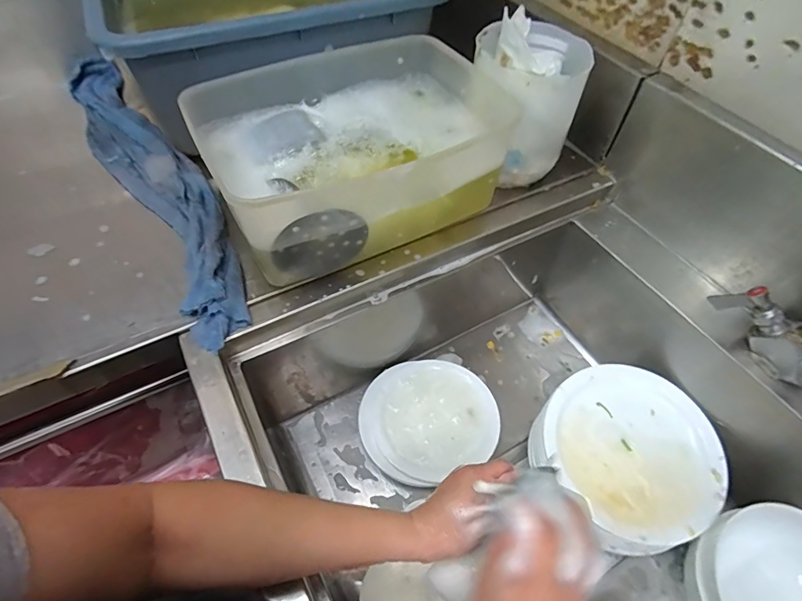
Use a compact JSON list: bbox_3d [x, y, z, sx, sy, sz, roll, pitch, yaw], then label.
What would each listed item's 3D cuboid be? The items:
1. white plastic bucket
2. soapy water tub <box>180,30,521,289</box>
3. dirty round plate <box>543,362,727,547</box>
[{"bbox_3d":[0.173,-0.282,0.642,0.140,0.197,0.147,1,53,-1],"label":"white plastic bucket"},{"bbox_3d":[-0.047,-0.195,0.596,0.375,0.159,0.273,-23,57,-17],"label":"soapy water tub"},{"bbox_3d":[0.316,0.198,0.596,0.214,0.029,0.222,1,53,-1],"label":"dirty round plate"}]

